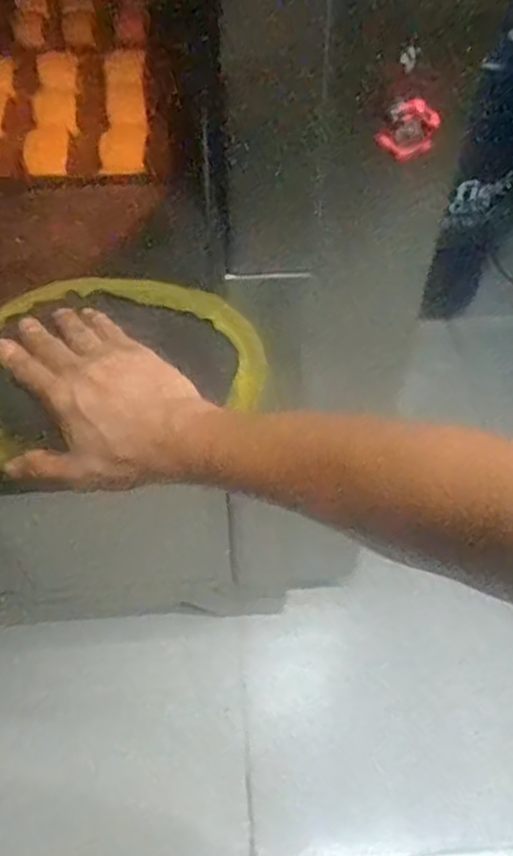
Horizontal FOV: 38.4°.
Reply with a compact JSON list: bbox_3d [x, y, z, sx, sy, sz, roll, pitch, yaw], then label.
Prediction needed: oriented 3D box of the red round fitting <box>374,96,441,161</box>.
[{"bbox_3d":[0.123,-0.244,0.597,0.046,0.040,0.026,14,55,10],"label":"red round fitting"}]

